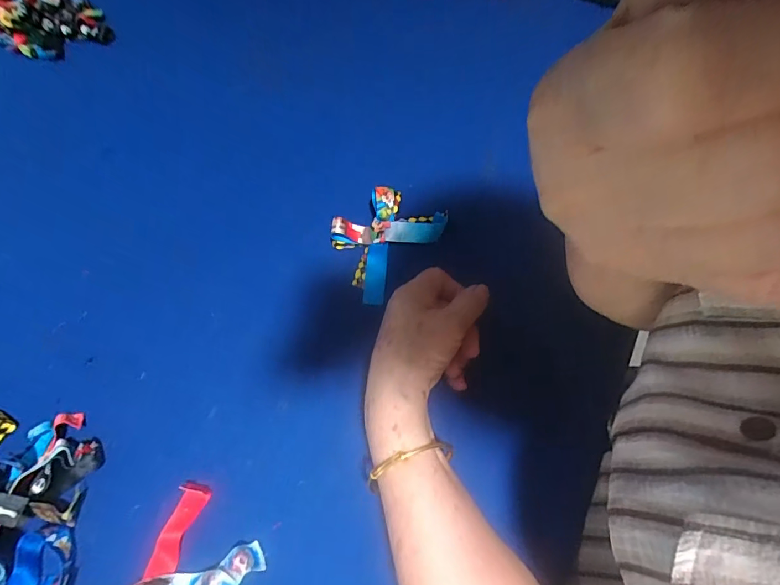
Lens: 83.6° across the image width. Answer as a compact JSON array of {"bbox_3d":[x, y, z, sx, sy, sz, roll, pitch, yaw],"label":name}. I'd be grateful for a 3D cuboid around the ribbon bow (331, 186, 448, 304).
[{"bbox_3d":[-0.008,-0.059,0.436,0.083,0.031,0.117,36,68,17],"label":"ribbon bow"}]

